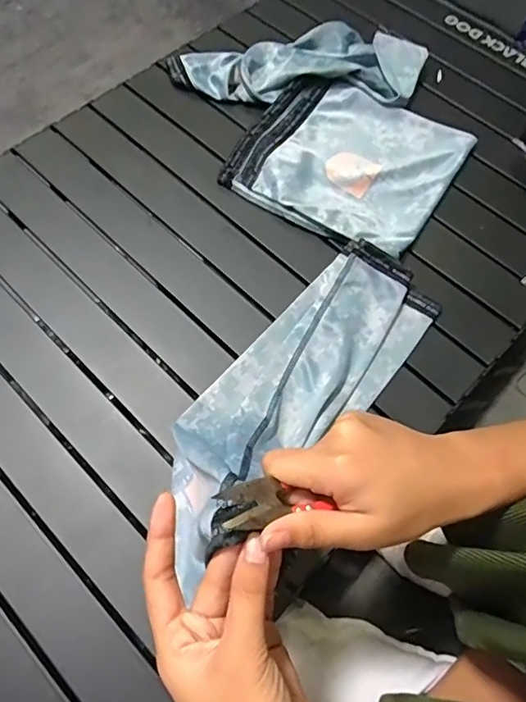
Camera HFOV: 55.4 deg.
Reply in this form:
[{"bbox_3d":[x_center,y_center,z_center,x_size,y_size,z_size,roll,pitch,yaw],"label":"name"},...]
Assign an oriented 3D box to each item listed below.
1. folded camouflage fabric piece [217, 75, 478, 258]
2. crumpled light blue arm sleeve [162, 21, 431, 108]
[{"bbox_3d":[0.106,-0.236,0.616,0.240,0.024,0.227,28,67,10],"label":"folded camouflage fabric piece"},{"bbox_3d":[0.044,-0.384,0.671,0.339,0.041,0.137,-1,65,-3],"label":"crumpled light blue arm sleeve"}]

